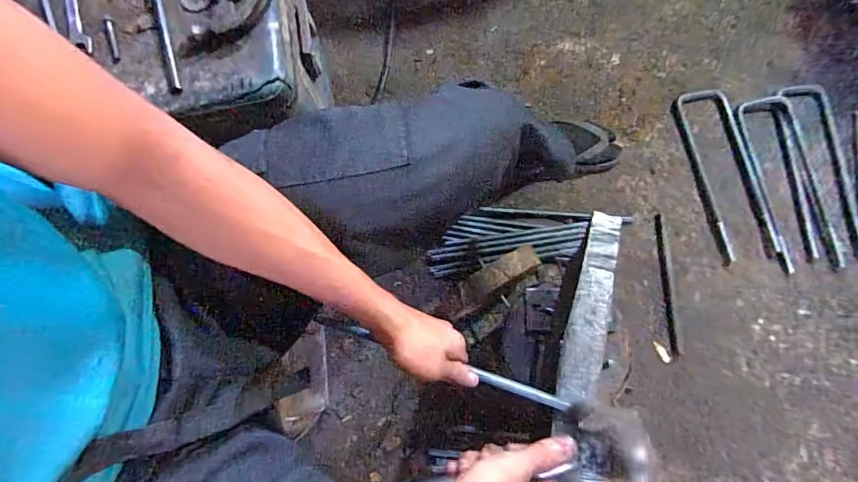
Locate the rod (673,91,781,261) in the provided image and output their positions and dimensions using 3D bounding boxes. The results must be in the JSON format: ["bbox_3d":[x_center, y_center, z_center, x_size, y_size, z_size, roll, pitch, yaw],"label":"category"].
[{"bbox_3d":[0.608,-0.144,0.899,0.117,0.017,0.352,-14,80,-2],"label":"rod"}]

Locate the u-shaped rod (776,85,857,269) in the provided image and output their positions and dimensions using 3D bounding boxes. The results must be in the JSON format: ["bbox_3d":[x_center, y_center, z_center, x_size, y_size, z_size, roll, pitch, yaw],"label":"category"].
[{"bbox_3d":[0.813,-0.143,0.899,0.093,0.008,0.372,-9,80,-2],"label":"u-shaped rod"}]

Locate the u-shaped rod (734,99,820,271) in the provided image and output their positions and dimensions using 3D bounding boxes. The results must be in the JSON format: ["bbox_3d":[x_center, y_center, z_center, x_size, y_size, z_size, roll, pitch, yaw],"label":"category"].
[{"bbox_3d":[0.718,-0.122,0.901,0.107,0.017,0.353,-9,80,-2],"label":"u-shaped rod"}]

